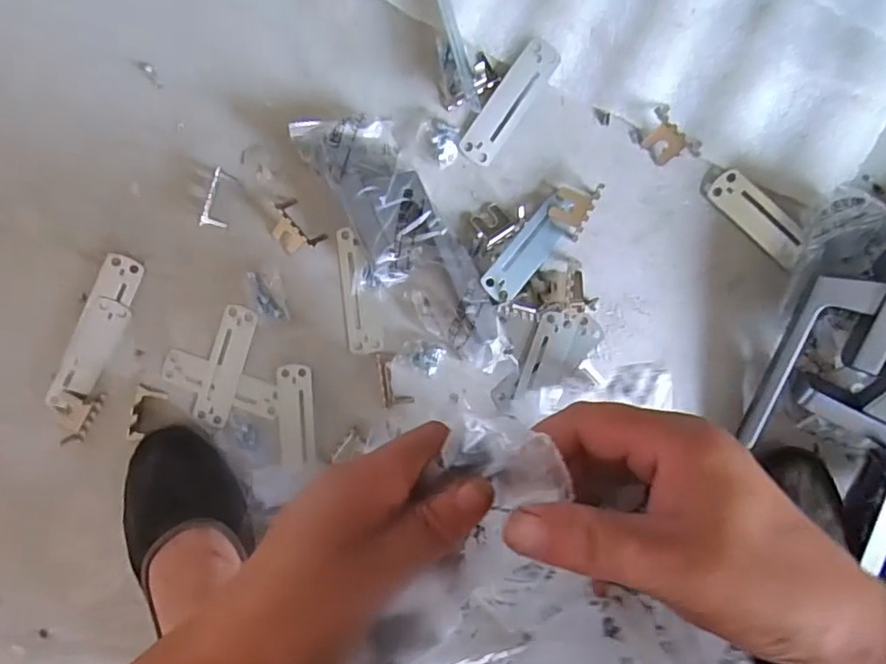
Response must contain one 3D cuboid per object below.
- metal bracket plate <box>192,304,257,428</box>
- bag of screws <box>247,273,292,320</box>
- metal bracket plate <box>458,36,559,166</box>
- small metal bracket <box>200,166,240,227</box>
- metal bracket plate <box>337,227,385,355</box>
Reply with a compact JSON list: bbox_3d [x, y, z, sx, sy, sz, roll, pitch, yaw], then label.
[{"bbox_3d":[-0.168,0.027,0.463,0.027,0.004,0.095,19,95,0],"label":"metal bracket plate"},{"bbox_3d":[-0.132,-0.027,0.456,0.025,0.004,0.040,-12,94,3],"label":"bag of screws"},{"bbox_3d":[0.047,-0.168,0.437,0.029,0.008,0.092,36,95,-1],"label":"metal bracket plate"},{"bbox_3d":[-0.165,-0.098,0.445,0.015,0.016,0.044,19,95,0],"label":"small metal bracket"},{"bbox_3d":[-0.064,-0.031,0.456,0.026,0.005,0.094,-7,94,2],"label":"metal bracket plate"}]

